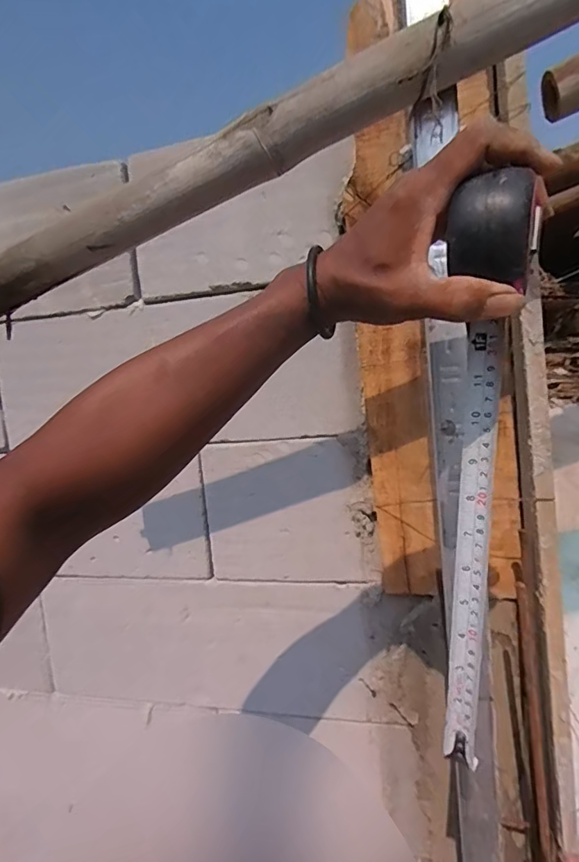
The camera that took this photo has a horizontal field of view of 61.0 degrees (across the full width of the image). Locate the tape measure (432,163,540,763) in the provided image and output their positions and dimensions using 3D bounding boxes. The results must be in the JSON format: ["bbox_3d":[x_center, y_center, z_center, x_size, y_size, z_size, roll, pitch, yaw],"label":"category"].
[{"bbox_3d":[0.121,0.050,0.318,0.040,0.380,0.069,6,19,25],"label":"tape measure"}]

